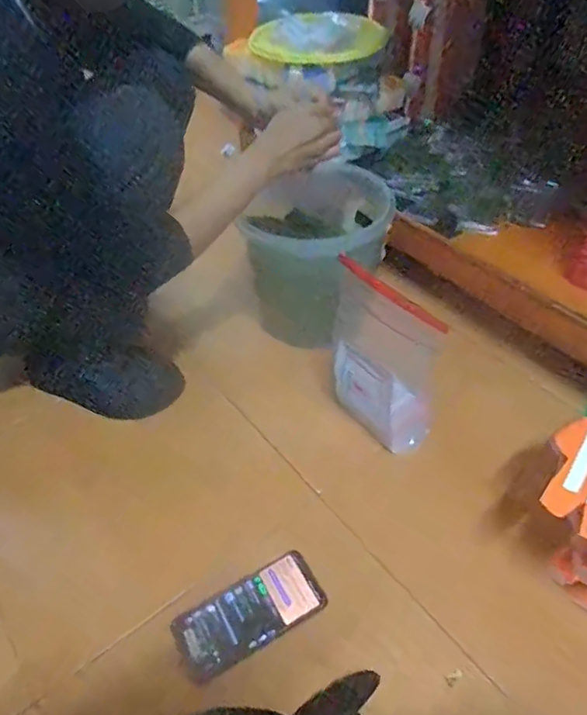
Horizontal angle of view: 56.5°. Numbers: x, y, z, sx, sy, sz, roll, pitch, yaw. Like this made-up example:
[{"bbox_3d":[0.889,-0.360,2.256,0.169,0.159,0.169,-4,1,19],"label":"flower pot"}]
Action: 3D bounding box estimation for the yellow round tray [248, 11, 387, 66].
[{"bbox_3d":[0.044,-0.619,1.057,0.252,0.038,0.195,9,47,12],"label":"yellow round tray"}]

